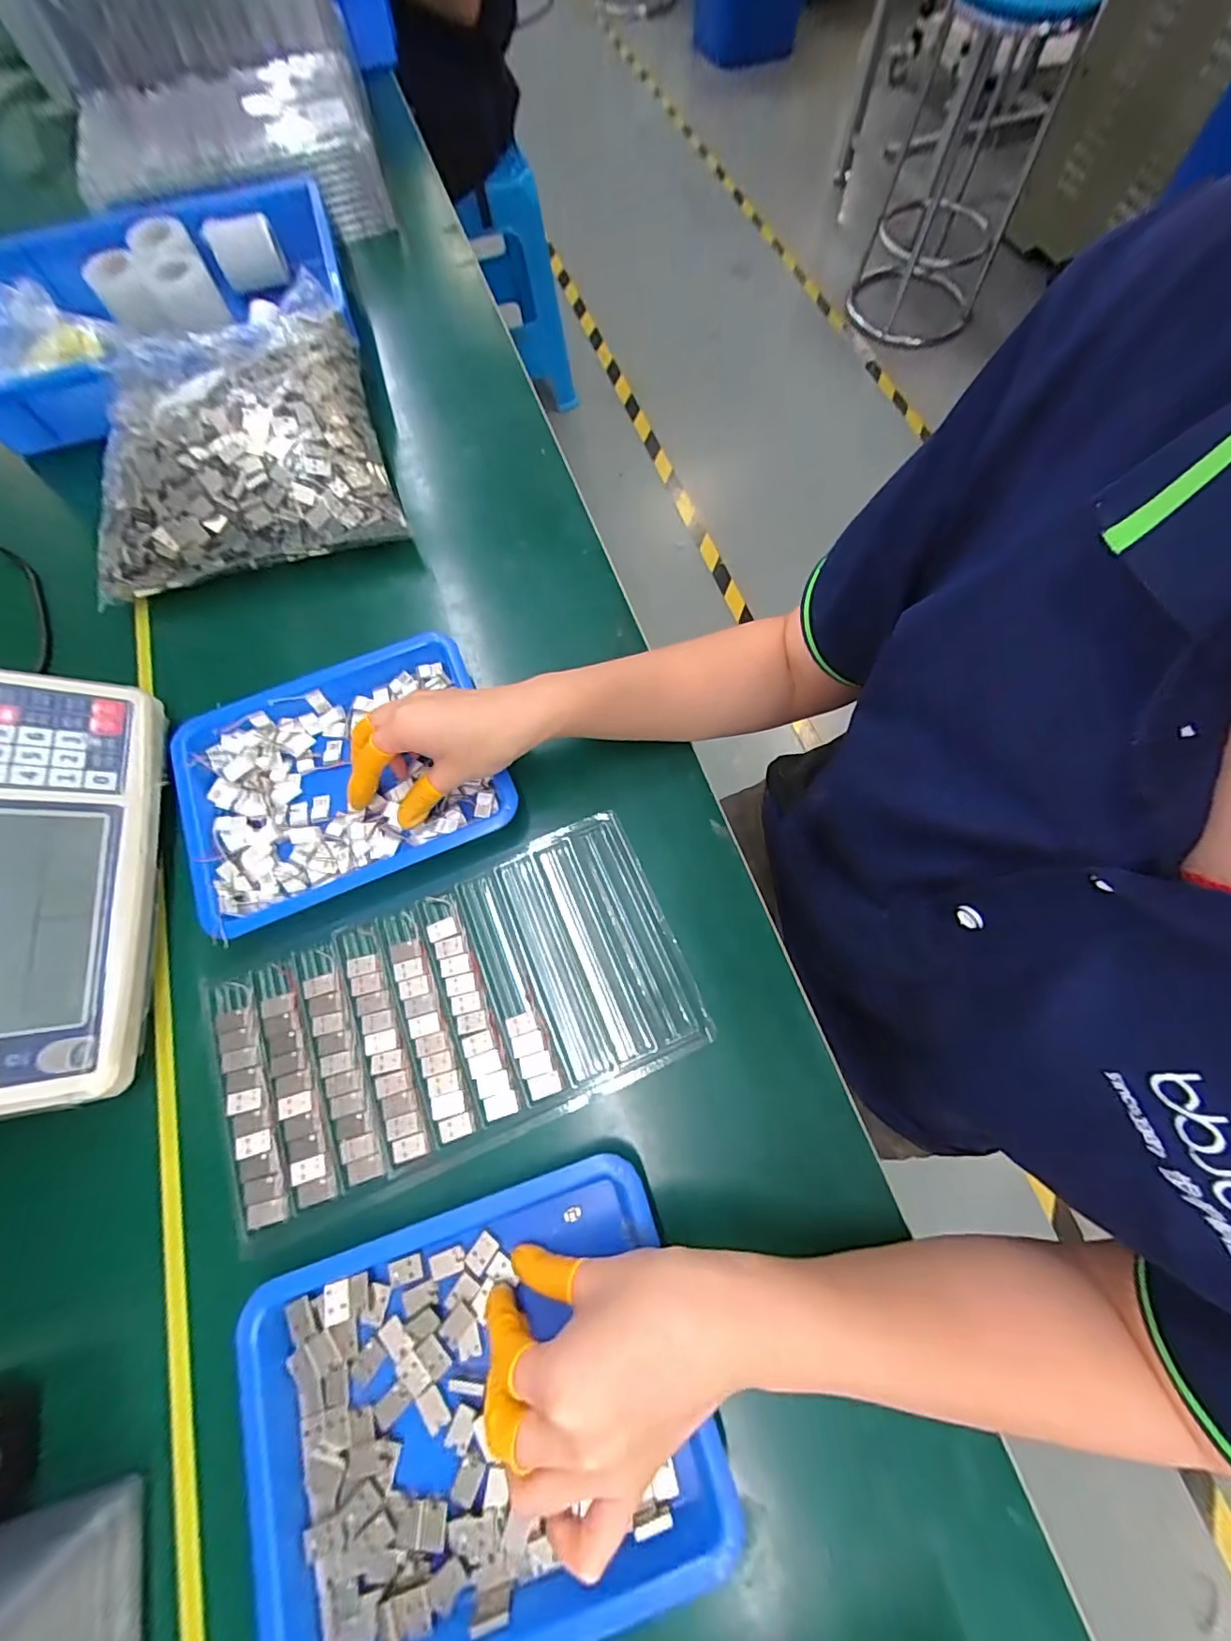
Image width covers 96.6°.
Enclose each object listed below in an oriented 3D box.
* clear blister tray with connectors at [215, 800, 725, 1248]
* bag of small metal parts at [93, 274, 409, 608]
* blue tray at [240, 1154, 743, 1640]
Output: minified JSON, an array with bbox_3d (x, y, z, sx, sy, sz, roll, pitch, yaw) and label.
[{"bbox_3d":[-0.101,0.120,0.347,0.287,0.009,0.157,-23,71,-8],"label":"clear blister tray with connectors"},{"bbox_3d":[-0.324,-0.325,0.464,0.239,0.078,0.232,-15,70,-5],"label":"bag of small metal parts"},{"bbox_3d":[-0.071,0.290,0.272,0.218,0.027,0.171,-18,70,-6],"label":"blue tray"}]

